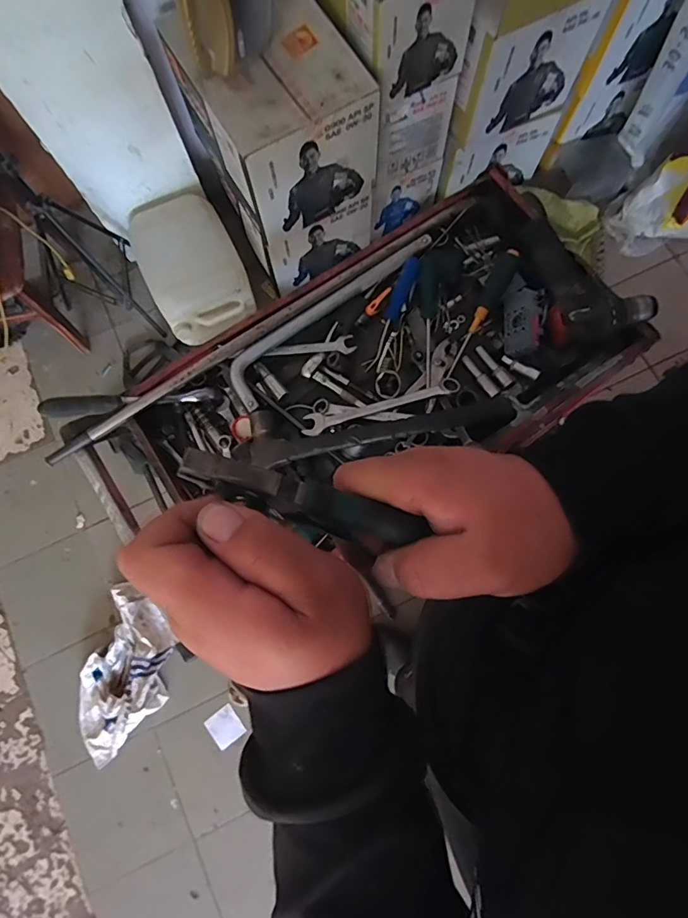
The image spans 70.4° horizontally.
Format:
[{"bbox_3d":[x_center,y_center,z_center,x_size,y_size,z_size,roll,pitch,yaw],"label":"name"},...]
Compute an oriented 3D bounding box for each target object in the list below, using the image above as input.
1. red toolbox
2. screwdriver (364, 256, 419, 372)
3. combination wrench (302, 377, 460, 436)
[{"bbox_3d":[0.029,-0.106,0.732,0.764,0.130,0.365,-34,79,-6],"label":"red toolbox"},{"bbox_3d":[0.075,-0.222,0.756,0.024,0.022,0.183,21,93,5],"label":"screwdriver"},{"bbox_3d":[0.054,-0.078,0.717,0.232,0.011,0.037,-15,57,4],"label":"combination wrench"}]

